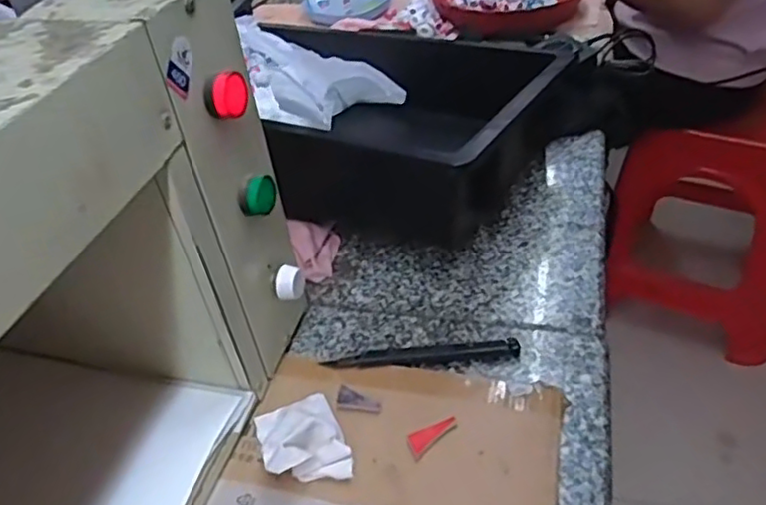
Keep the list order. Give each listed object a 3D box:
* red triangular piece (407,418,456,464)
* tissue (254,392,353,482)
[{"bbox_3d":[0.031,0.123,0.442,0.039,0.005,0.018,-33,46,-28],"label":"red triangular piece"},{"bbox_3d":[-0.056,0.121,0.438,0.053,0.028,0.072,-18,41,-13],"label":"tissue"}]

